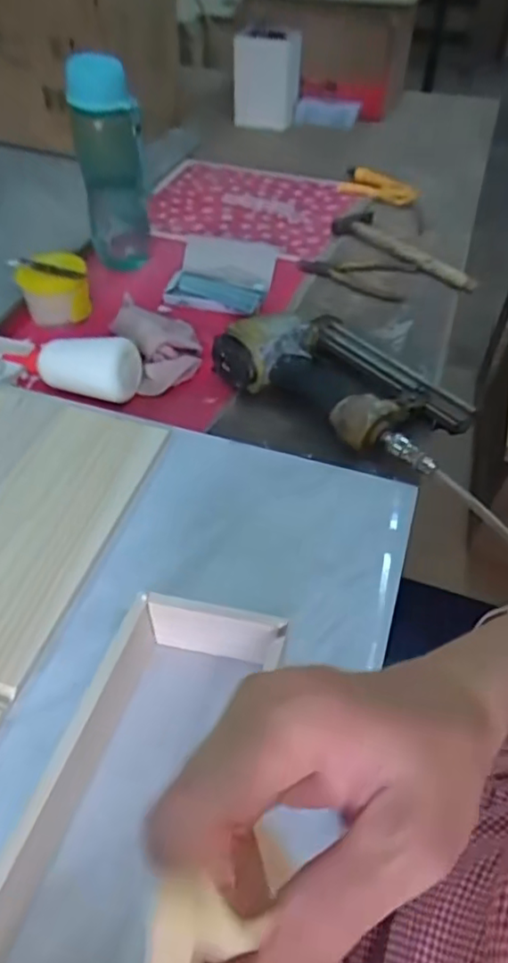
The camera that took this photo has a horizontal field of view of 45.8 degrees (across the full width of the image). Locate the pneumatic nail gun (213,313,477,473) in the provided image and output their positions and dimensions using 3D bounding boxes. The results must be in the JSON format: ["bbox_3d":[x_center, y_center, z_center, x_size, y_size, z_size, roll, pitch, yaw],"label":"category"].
[{"bbox_3d":[0.101,-0.111,0.613,0.248,0.053,0.157,33,54,26],"label":"pneumatic nail gun"}]

